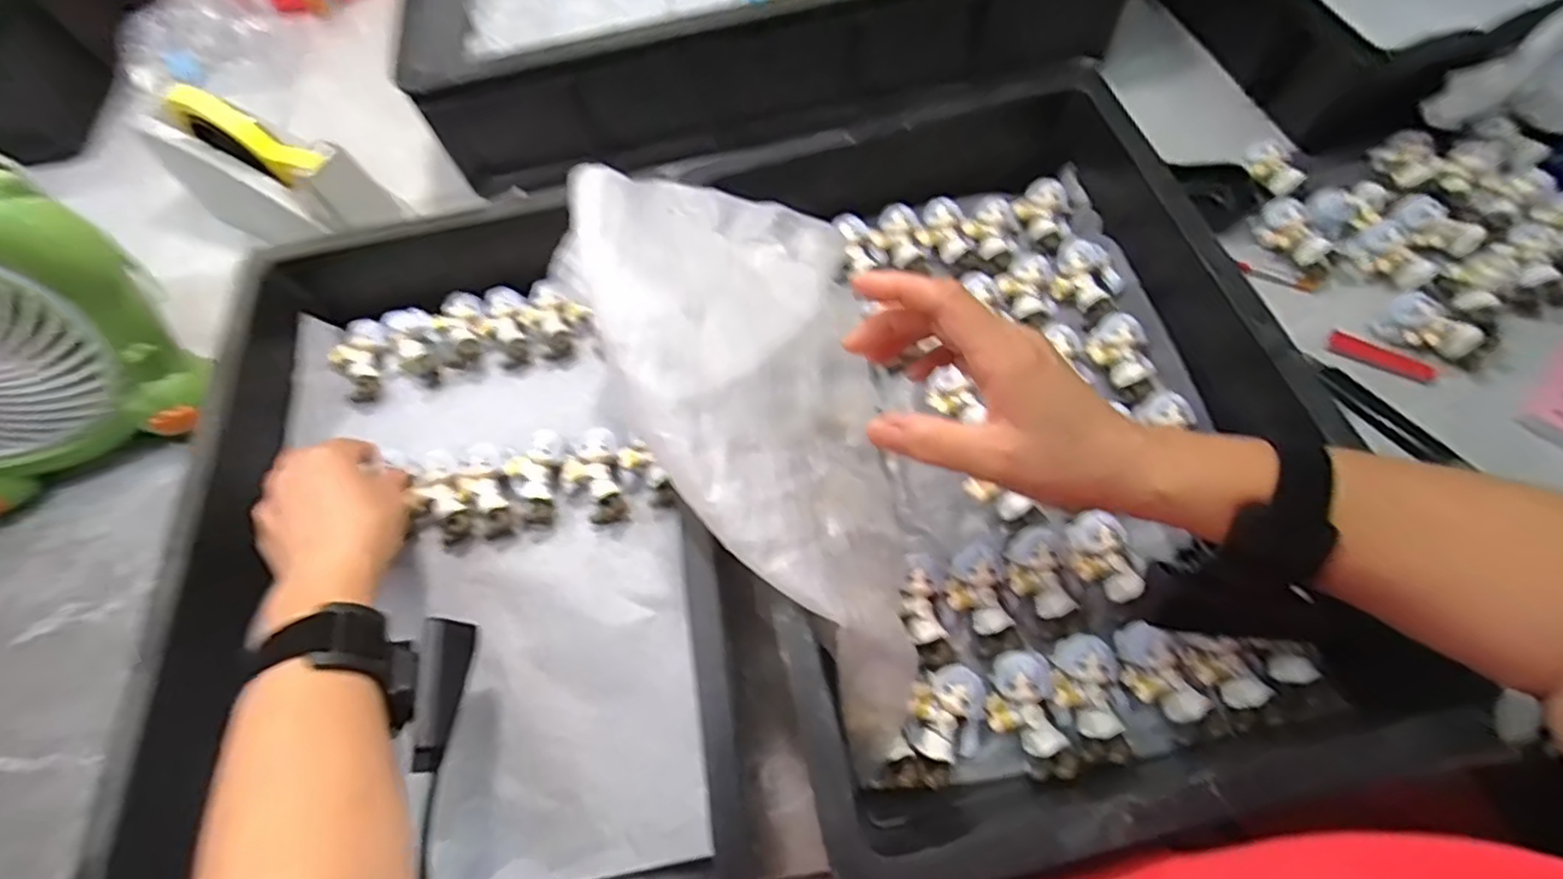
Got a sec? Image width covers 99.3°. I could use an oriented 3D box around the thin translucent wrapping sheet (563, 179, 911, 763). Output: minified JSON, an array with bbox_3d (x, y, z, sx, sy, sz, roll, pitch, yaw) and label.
[{"bbox_3d":[0.005,-0.018,0.386,0.209,0.042,0.331,-35,90,-46],"label":"thin translucent wrapping sheet"}]

